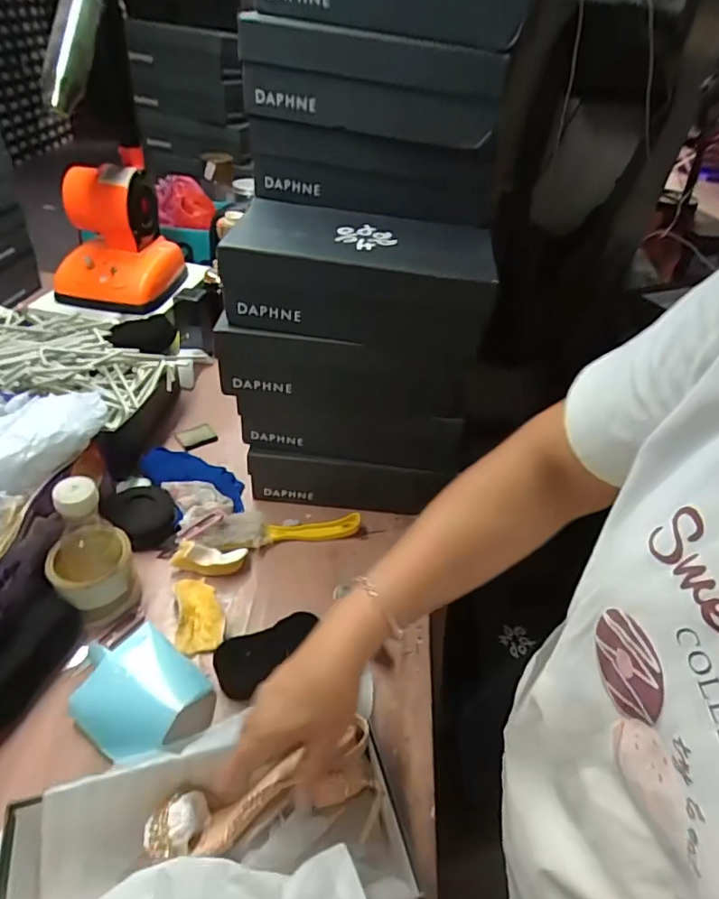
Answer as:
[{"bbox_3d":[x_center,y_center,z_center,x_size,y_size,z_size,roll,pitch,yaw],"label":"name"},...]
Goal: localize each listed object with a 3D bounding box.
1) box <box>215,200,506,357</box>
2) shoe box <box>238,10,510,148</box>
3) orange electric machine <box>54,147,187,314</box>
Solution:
[{"bbox_3d":[0.004,-0.212,0.648,0.295,0.100,0.170,8,40,1],"label":"box"},{"bbox_3d":[0.013,-0.429,0.624,0.285,0.095,0.180,-1,41,-11],"label":"shoe box"},{"bbox_3d":[-0.441,-0.386,0.961,0.200,0.201,0.190,1,41,-8],"label":"orange electric machine"}]

